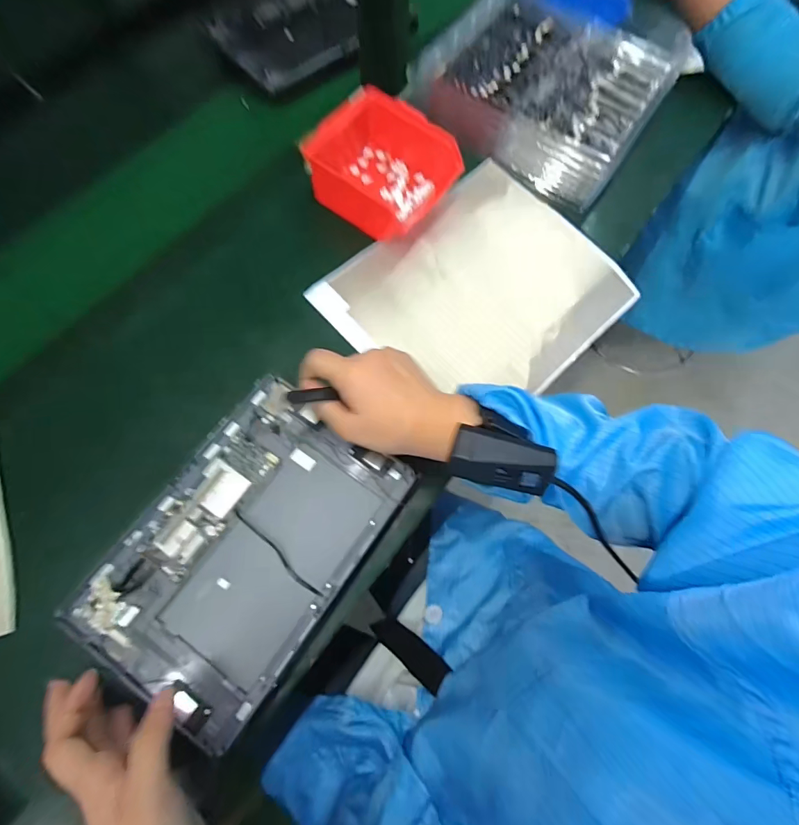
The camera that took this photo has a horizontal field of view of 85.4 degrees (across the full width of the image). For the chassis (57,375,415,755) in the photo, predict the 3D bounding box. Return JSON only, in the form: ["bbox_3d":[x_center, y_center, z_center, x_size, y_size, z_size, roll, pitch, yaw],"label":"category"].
[{"bbox_3d":[-0.124,0.107,0.357,0.160,0.016,0.244,34,74,10],"label":"chassis"}]

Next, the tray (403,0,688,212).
[{"bbox_3d":[0.178,-0.407,0.536,0.258,0.052,0.260,34,74,10],"label":"tray"}]

